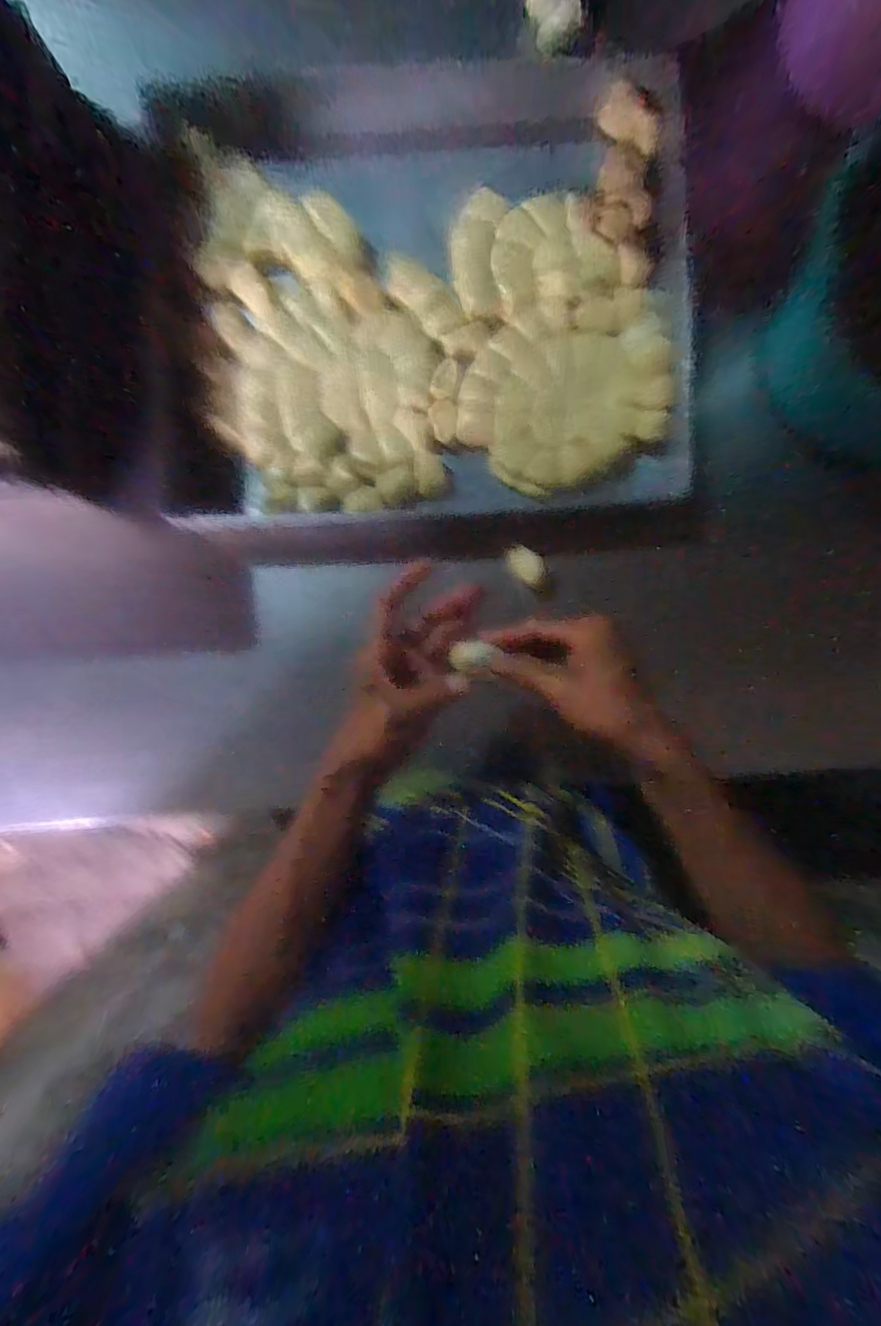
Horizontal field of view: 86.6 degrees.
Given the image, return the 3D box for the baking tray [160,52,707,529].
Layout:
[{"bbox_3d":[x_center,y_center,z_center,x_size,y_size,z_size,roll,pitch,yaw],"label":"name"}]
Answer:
[{"bbox_3d":[-0.002,-0.382,0.488,0.499,0.030,0.452,-1,91,1],"label":"baking tray"}]

